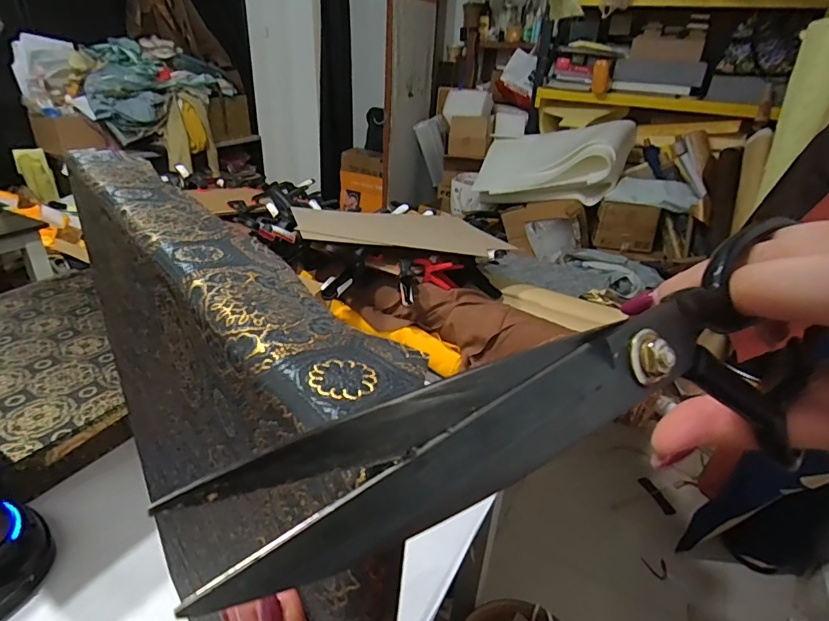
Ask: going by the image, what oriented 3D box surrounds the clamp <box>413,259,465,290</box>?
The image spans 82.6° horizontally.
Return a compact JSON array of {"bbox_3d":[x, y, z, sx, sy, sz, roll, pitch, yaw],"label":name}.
[{"bbox_3d":[0.047,-0.079,0.961,0.095,0.045,0.057,12,30,14],"label":"clamp"}]

